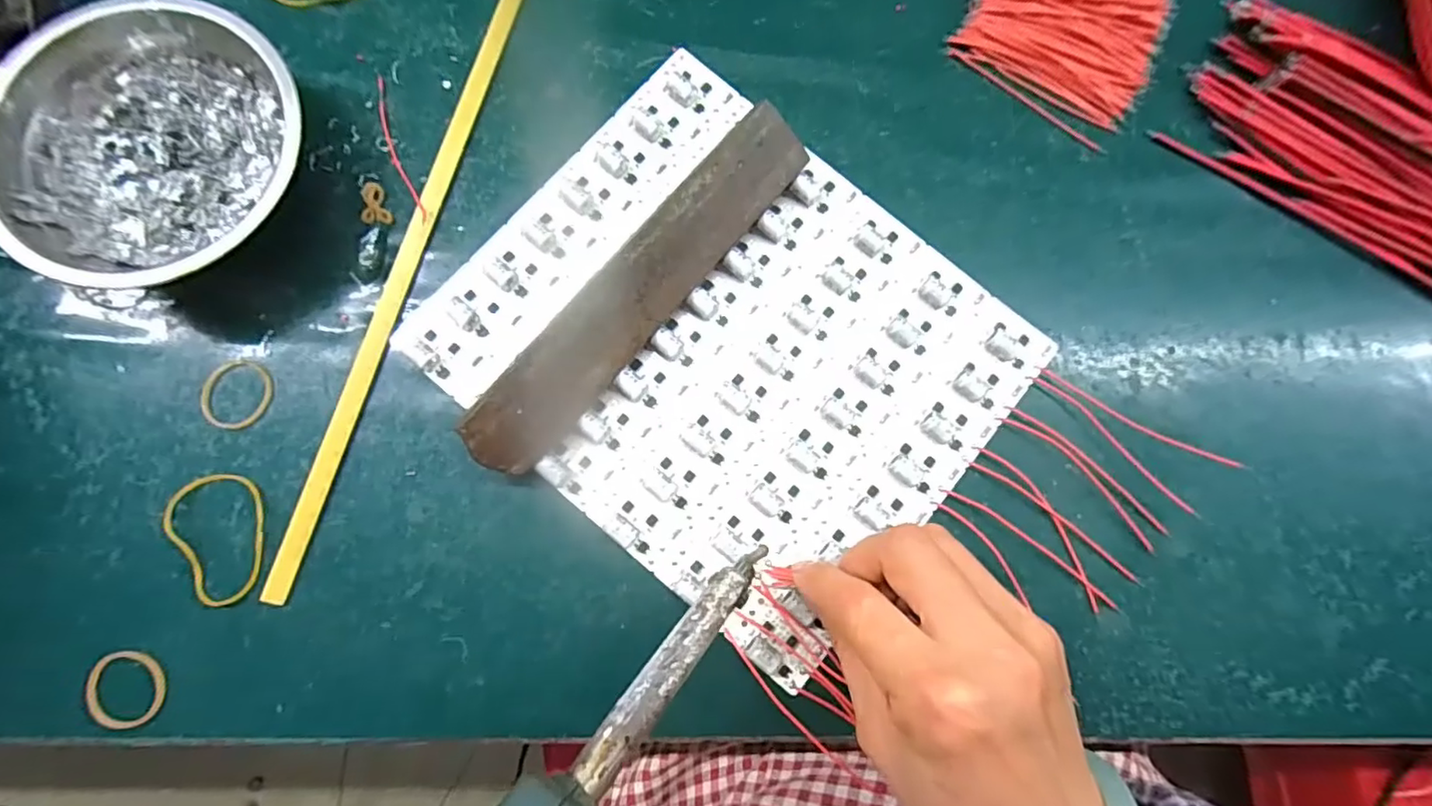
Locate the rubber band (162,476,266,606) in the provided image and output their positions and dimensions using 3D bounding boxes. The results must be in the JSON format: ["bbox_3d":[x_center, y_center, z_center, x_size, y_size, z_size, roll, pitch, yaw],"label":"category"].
[{"bbox_3d":[-0.212,0.058,0.255,0.038,0.004,0.055,-9,81,-4],"label":"rubber band"}]

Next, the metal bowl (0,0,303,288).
[{"bbox_3d":[-0.239,-0.108,0.265,0.123,0.039,0.120,0,81,-3],"label":"metal bowl"}]

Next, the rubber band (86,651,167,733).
[{"bbox_3d":[-0.241,0.118,0.245,0.027,0.004,0.031,-8,81,-4],"label":"rubber band"}]

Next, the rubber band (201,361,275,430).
[{"bbox_3d":[-0.214,-0.004,0.267,0.030,0.004,0.032,0,81,-3],"label":"rubber band"}]

